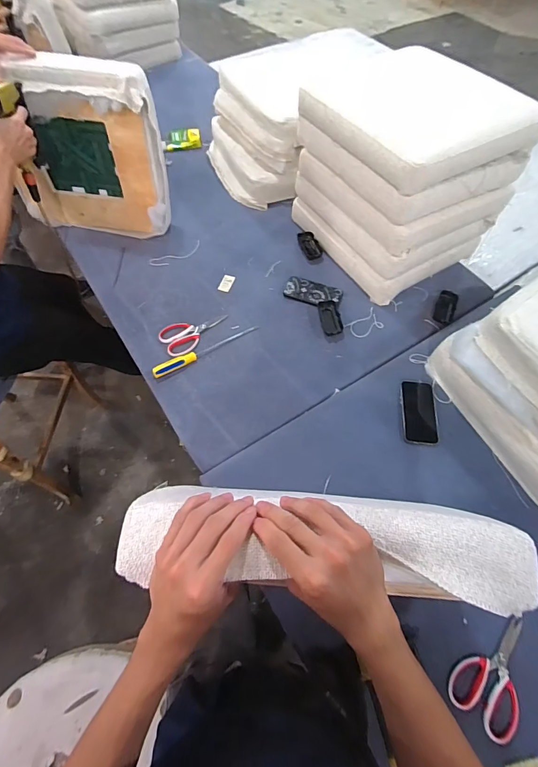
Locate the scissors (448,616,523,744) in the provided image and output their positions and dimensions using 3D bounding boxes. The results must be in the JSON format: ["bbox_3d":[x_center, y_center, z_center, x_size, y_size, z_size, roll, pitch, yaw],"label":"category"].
[{"bbox_3d":[0.397,0.496,0.653,0.110,0.011,0.184,36,66,17],"label":"scissors"}]

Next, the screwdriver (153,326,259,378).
[{"bbox_3d":[-0.164,-0.095,0.984,0.301,0.028,0.029,-32,66,-17],"label":"screwdriver"}]

